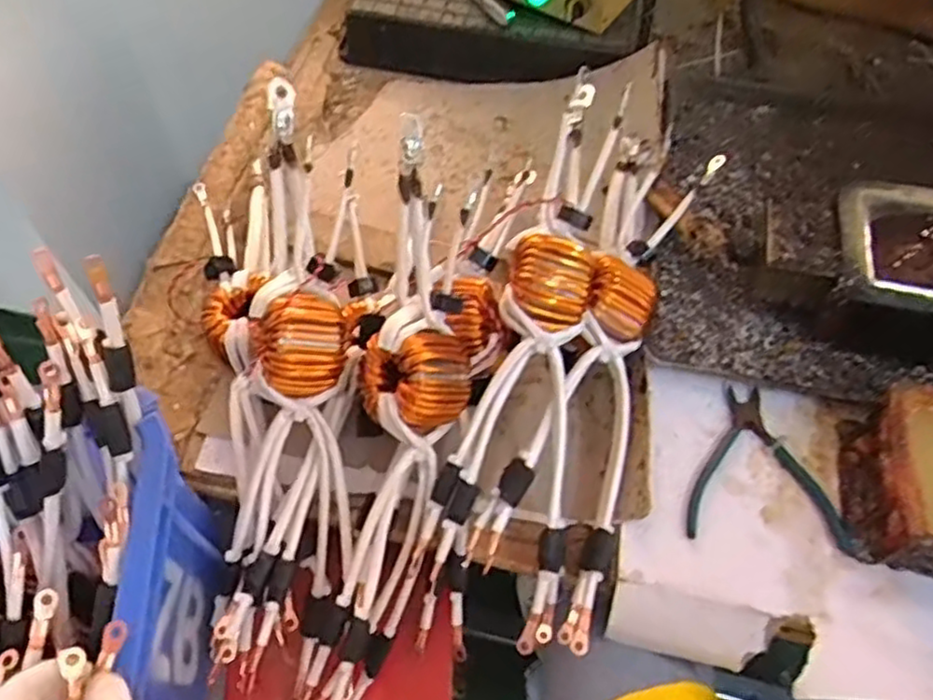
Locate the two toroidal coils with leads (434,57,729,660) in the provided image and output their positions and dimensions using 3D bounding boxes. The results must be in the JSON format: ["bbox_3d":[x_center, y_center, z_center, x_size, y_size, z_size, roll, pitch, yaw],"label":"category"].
[{"bbox_3d":[0.088,-0.020,0.602,0.152,0.153,0.505,11,71,7],"label":"two toroidal coils with leads"}]

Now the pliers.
[{"bbox_3d":[0.240,0.096,0.577,0.124,0.019,0.127,6,58,3],"label":"pliers"}]

